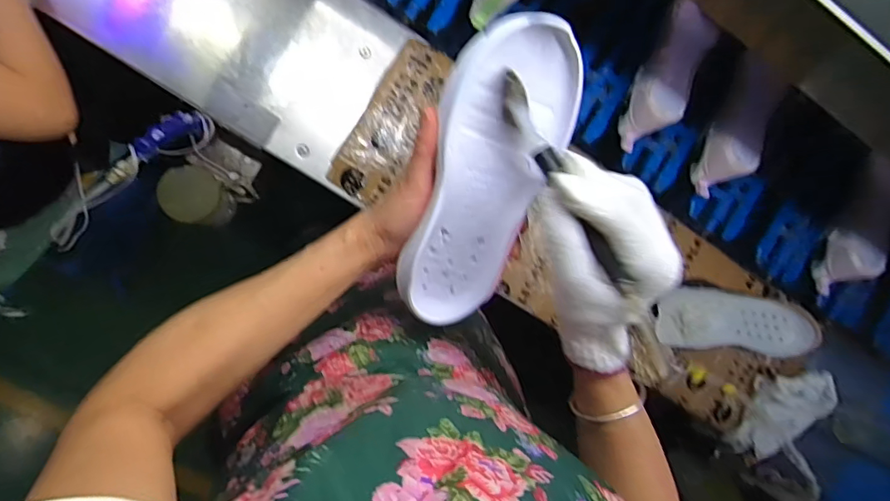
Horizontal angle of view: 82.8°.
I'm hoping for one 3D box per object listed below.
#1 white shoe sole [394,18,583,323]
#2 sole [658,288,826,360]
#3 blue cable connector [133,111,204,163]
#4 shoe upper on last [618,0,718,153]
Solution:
[{"bbox_3d":[0.028,-0.044,0.368,0.086,0.027,0.235,14,120,-8],"label":"white shoe sole"},{"bbox_3d":[0.375,0.094,0.655,0.183,0.020,0.082,6,93,16],"label":"sole"},{"bbox_3d":[-0.309,-0.129,0.564,0.030,0.089,0.026,34,125,-8],"label":"blue cable connector"},{"bbox_3d":[0.298,-0.232,0.694,0.071,0.081,0.188,24,91,-8],"label":"shoe upper on last"}]

